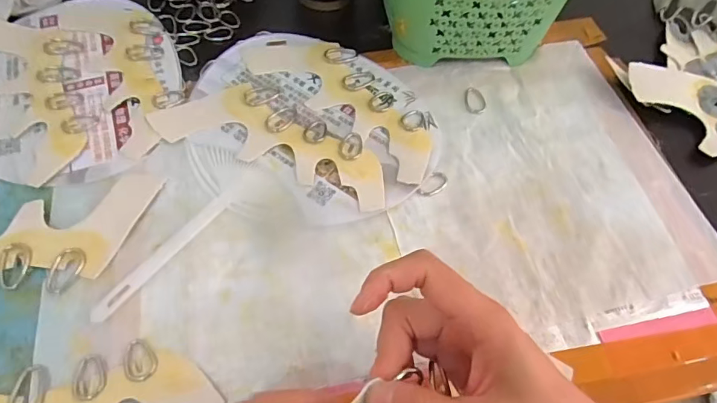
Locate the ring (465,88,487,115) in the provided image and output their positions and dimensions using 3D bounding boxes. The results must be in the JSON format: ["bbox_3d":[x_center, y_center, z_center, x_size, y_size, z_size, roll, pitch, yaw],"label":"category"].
[{"bbox_3d":[0.109,-0.095,0.434,0.018,0.004,0.032,-2,60,-4],"label":"ring"}]

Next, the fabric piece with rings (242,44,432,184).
[{"bbox_3d":[-0.009,-0.100,0.426,0.208,0.007,0.077,39,65,18],"label":"fabric piece with rings"}]

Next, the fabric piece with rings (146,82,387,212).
[{"bbox_3d":[-0.067,-0.054,0.396,0.207,0.006,0.082,26,62,12],"label":"fabric piece with rings"}]

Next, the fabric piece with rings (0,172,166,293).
[{"bbox_3d":[-0.250,0.034,0.339,0.206,0.006,0.079,-18,62,-13],"label":"fabric piece with rings"}]

